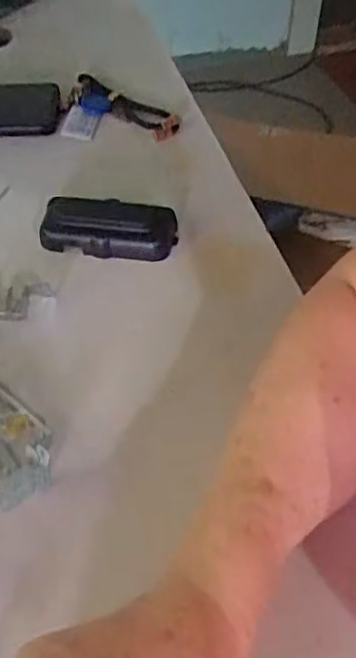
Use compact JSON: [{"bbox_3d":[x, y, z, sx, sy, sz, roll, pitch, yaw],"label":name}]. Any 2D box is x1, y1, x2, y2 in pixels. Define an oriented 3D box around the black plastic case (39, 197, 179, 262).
[{"bbox_3d":[-0.056,-0.084,0.534,0.108,0.028,0.054,-1,50,-1],"label":"black plastic case"}]

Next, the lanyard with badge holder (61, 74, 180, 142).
[{"bbox_3d":[-0.057,-0.217,0.647,0.121,0.015,0.089,15,52,12],"label":"lanyard with badge holder"}]

